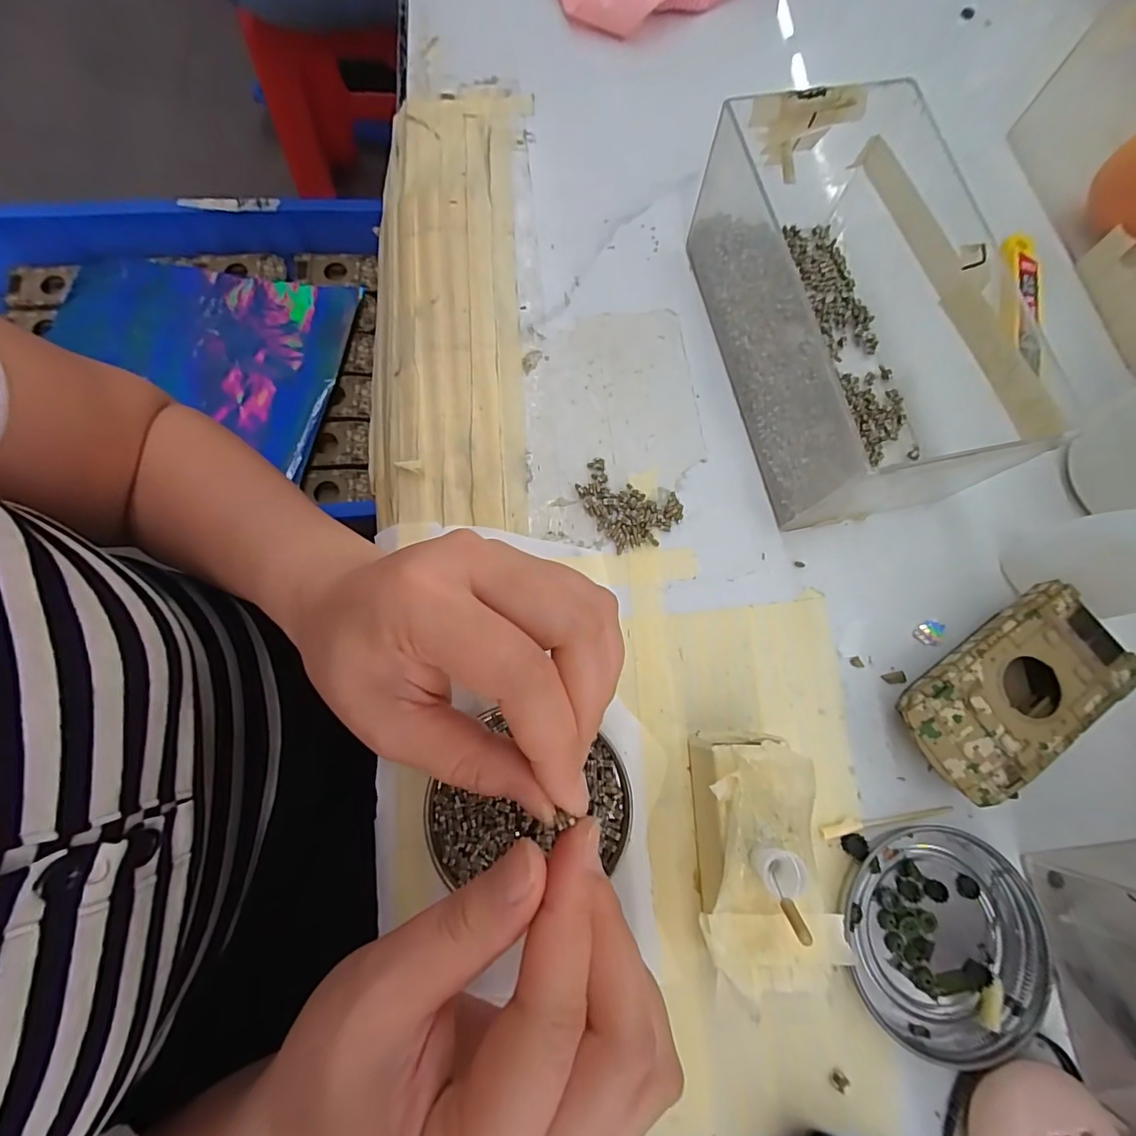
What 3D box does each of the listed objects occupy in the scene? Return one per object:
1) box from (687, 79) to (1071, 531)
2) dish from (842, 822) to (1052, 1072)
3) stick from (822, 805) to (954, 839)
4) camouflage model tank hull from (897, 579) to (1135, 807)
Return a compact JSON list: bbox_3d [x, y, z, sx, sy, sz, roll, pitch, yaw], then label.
[{"bbox_3d":[0.129,-0.119,0.240,0.100,0.064,0.180,-10,76,-4],"label":"box"},{"bbox_3d":[0.149,0.147,0.202,0.074,0.007,0.077,0,75,-2],"label":"dish"},{"bbox_3d":[0.134,0.105,0.214,0.060,0.004,0.006,-8,76,-4],"label":"stick"},{"bbox_3d":[0.185,0.052,0.220,0.095,0.024,0.053,-33,79,-9],"label":"camouflage model tank hull"}]

